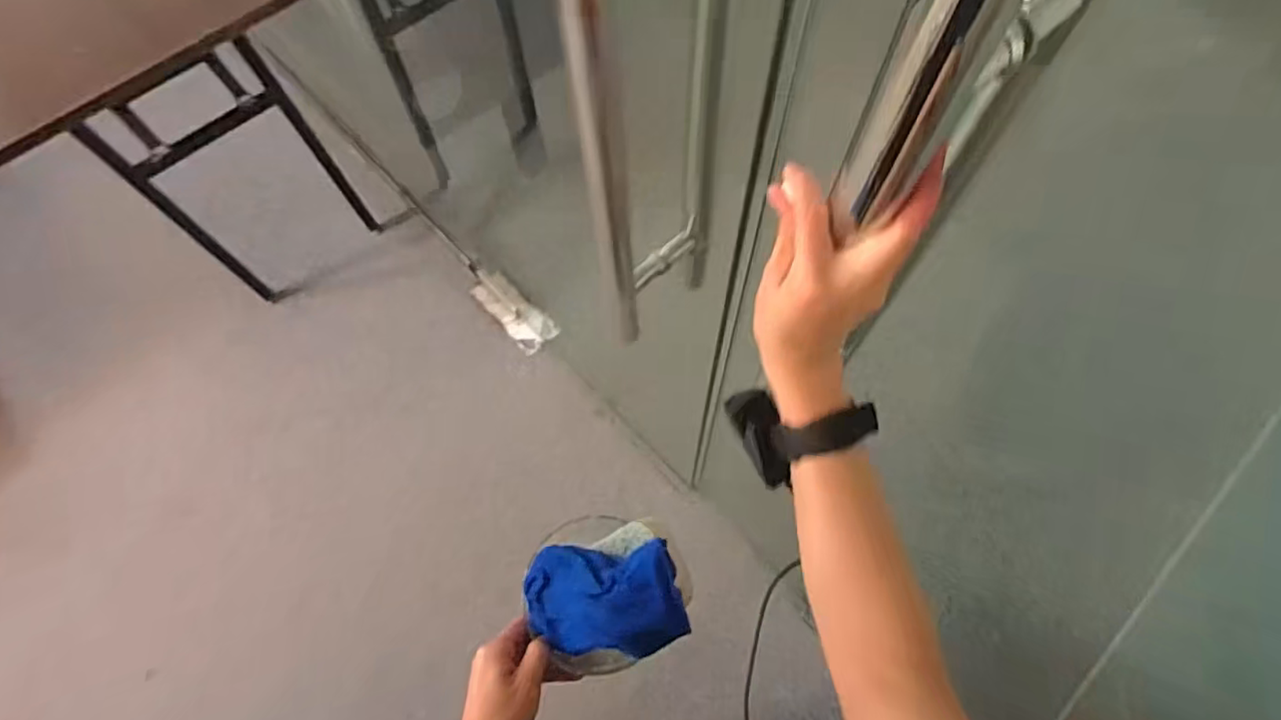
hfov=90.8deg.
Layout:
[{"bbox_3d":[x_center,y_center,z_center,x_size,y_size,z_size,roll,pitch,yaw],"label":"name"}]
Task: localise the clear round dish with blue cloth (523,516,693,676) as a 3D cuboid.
[{"bbox_3d":[-0.027,0.190,0.503,0.128,0.062,0.128,-10,68,26],"label":"clear round dish with blue cloth"}]

